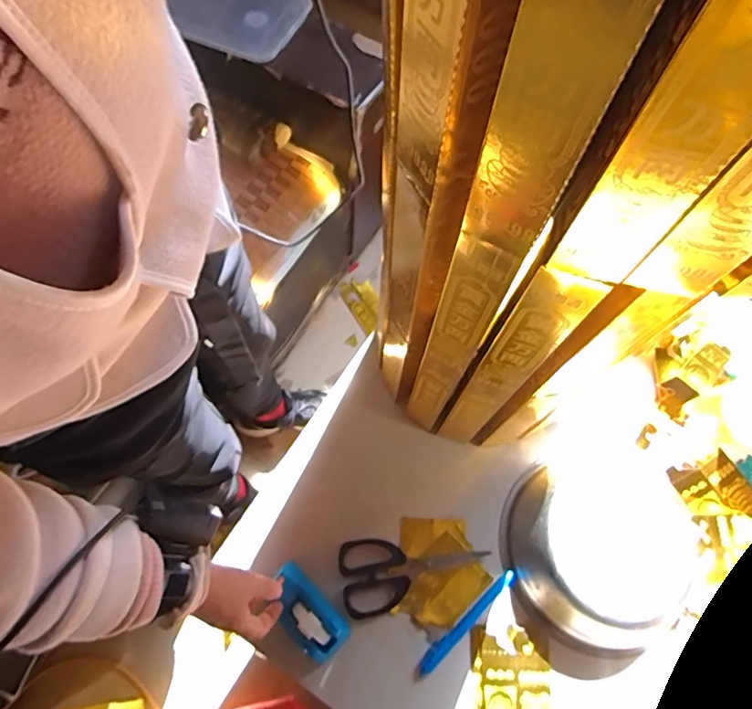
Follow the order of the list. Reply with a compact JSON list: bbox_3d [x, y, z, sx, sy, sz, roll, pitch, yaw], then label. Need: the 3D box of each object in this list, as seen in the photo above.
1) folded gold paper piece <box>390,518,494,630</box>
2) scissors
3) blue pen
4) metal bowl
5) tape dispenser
[{"bbox_3d":[0.084,0.273,0.661,0.110,0.013,0.123,3,68,0],"label":"folded gold paper piece"},{"bbox_3d":[0.047,0.269,0.654,0.180,0.012,0.090,-7,68,-4],"label":"scissors"},{"bbox_3d":[0.110,0.330,0.645,0.169,0.010,0.019,-40,74,-15],"label":"blue pen"},{"bbox_3d":[0.280,0.228,0.653,0.215,0.058,0.240,35,72,13],"label":"metal bowl"},{"bbox_3d":[-0.084,0.304,0.615,0.109,0.049,0.053,42,73,15],"label":"tape dispenser"}]

